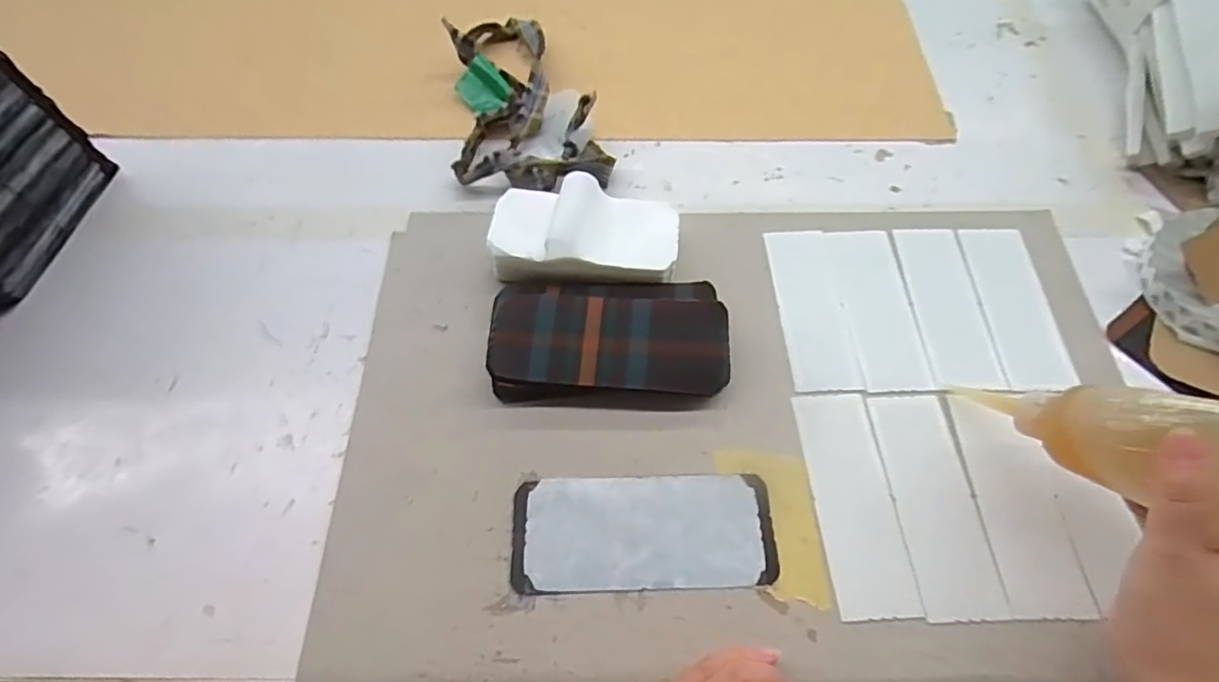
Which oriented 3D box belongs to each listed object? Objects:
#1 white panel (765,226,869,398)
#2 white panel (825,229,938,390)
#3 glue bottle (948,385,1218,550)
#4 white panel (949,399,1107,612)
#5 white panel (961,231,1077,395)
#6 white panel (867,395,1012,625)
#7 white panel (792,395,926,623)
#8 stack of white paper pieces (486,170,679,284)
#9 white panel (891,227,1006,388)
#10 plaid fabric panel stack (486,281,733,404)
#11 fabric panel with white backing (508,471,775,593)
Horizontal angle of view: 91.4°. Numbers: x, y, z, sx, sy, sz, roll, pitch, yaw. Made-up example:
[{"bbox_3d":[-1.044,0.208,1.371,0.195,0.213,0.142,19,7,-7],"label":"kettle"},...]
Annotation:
[{"bbox_3d":[0.160,-0.028,0.471,0.052,0.004,0.145,-2,61,0],"label":"white panel"},{"bbox_3d":[0.213,-0.028,0.472,0.054,0.004,0.146,-2,61,0],"label":"white panel"},{"bbox_3d":[0.277,0.054,0.335,0.047,0.041,0.152,-37,22,-18],"label":"glue bottle"},{"bbox_3d":[0.270,0.105,0.392,0.053,0.005,0.138,0,61,1],"label":"white panel"},{"bbox_3d":[0.321,-0.029,0.468,0.052,0.004,0.147,0,61,1],"label":"white panel"},{"bbox_3d":[0.216,0.104,0.394,0.051,0.004,0.145,-2,61,0],"label":"white panel"},{"bbox_3d":[0.164,0.105,0.400,0.052,0.004,0.147,-3,61,-1],"label":"white panel"},{"bbox_3d":[-0.020,-0.086,0.478,0.146,0.048,0.079,0,61,1],"label":"stack of white paper pieces"},{"bbox_3d":[0.268,-0.029,0.473,0.052,0.005,0.145,0,61,1],"label":"white panel"},{"bbox_3d":[0.000,-0.004,0.445,0.173,0.027,0.098,0,61,1],"label":"plaid fabric panel stack"},{"bbox_3d":[0.022,0.122,0.386,0.167,0.004,0.073,-2,61,0],"label":"fabric panel with white backing"}]

